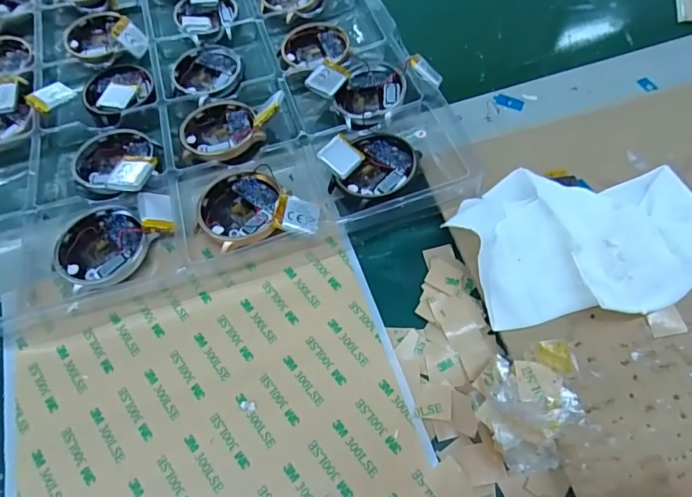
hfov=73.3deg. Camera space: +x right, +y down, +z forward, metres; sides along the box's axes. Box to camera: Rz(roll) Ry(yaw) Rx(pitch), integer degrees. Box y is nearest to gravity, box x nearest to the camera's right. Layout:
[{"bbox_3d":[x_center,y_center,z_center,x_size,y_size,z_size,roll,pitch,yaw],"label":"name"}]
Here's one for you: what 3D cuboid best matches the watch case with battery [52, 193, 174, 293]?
[{"bbox_3d":[-0.115,-0.006,0.234,0.057,0.015,0.043,-24,61,-11],"label":"watch case with battery"}]

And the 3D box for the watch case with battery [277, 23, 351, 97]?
[{"bbox_3d":[-0.020,-0.121,0.294,0.043,0.013,0.072,-6,60,0],"label":"watch case with battery"}]

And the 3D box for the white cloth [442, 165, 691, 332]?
[{"bbox_3d":[0.112,-0.004,0.216,0.115,0.022,0.072,-3,60,1],"label":"white cloth"}]

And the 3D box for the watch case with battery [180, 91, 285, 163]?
[{"bbox_3d":[-0.065,-0.073,0.266,0.059,0.022,0.044,-7,60,-1],"label":"watch case with battery"}]

